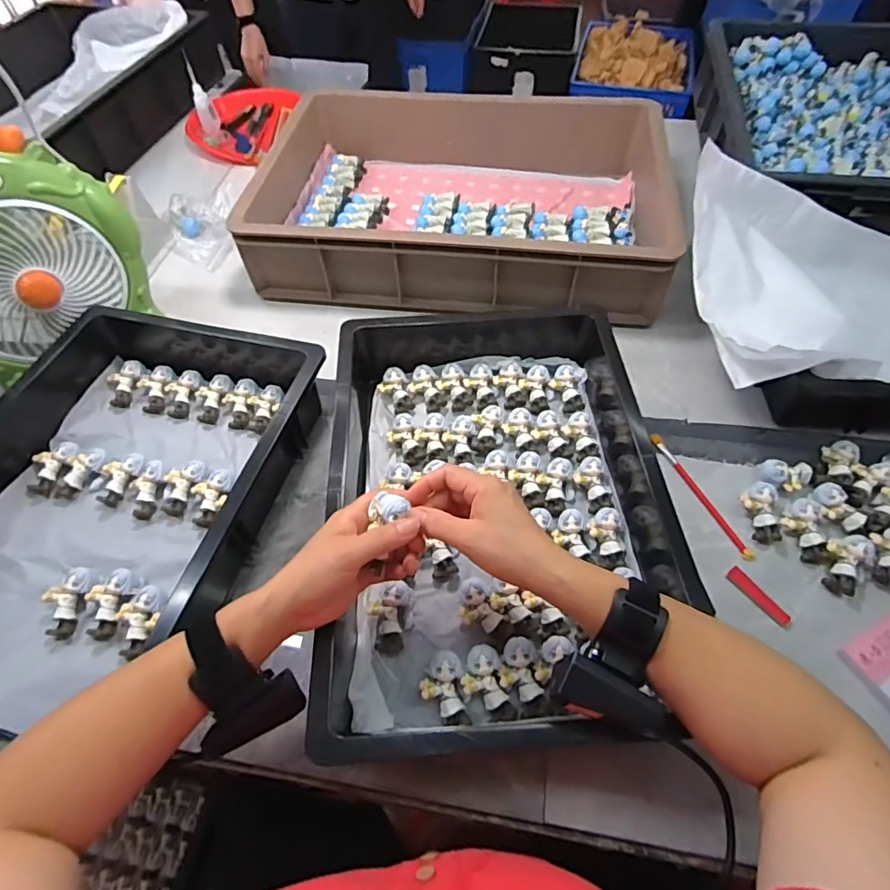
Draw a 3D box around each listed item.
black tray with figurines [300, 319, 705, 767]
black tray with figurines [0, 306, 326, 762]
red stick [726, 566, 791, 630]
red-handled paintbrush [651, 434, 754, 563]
[{"bbox_3d":[0.048,0.030,0.532,0.313,0.094,0.493,-4,56,-1],"label":"black tray with figurines"},{"bbox_3d":[-0.354,0.045,0.535,0.353,0.094,0.473,11,58,11],"label":"black tray with figurines"},{"bbox_3d":[0.309,0.150,0.502,0.016,0.004,0.067,-31,60,-18],"label":"red stick"},{"bbox_3d":[0.281,0.053,0.568,0.016,0.012,0.168,-21,57,-10],"label":"red-handled paintbrush"}]

